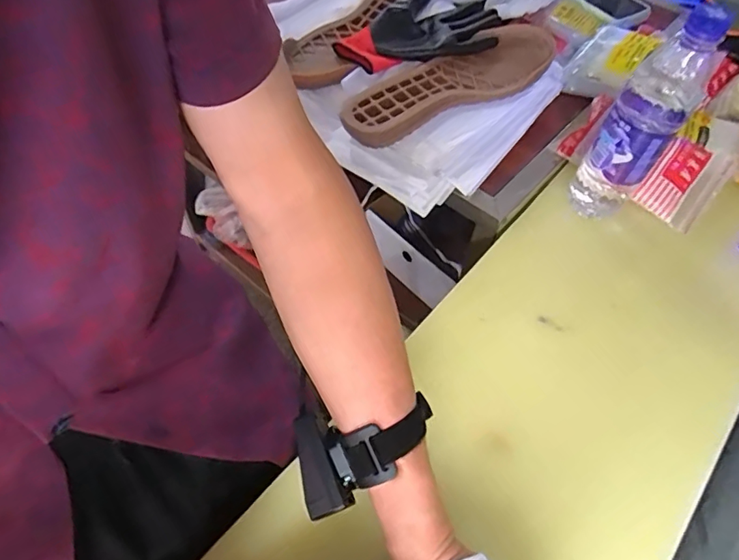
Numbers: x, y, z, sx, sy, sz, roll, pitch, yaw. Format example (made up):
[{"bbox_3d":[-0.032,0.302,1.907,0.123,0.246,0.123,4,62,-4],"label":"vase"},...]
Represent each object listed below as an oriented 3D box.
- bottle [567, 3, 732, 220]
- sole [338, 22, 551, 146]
[{"bbox_3d":[0.263,-0.151,0.503,0.064,0.219,0.058,31,60,17],"label":"bottle"},{"bbox_3d":[0.104,-0.238,0.634,0.308,0.030,0.096,-33,63,-22],"label":"sole"}]

